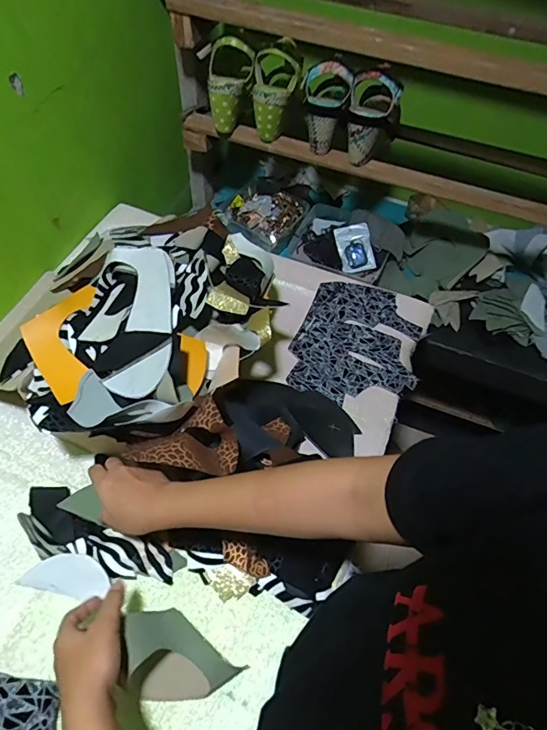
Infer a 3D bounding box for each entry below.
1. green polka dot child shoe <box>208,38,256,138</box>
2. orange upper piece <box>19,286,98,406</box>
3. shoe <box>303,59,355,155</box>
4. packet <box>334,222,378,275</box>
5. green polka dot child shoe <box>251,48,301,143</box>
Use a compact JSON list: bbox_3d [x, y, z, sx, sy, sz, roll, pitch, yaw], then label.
[{"bbox_3d":[-0.075,-0.488,0.807,0.078,0.142,0.072,1,55,-3],"label":"green polka dot child shoe"},{"bbox_3d":[-0.267,-0.029,0.563,0.077,0.009,0.169,-5,55,-7],"label":"orange upper piece"},{"bbox_3d":[0.086,-0.438,0.780,0.079,0.135,0.085,11,55,4],"label":"shoe"},{"bbox_3d":[0.170,-0.243,0.951,0.069,0.024,0.102,-15,92,6],"label":"packet"},{"bbox_3d":[0.004,-0.471,0.800,0.078,0.129,0.073,2,55,-2],"label":"green polka dot child shoe"}]

